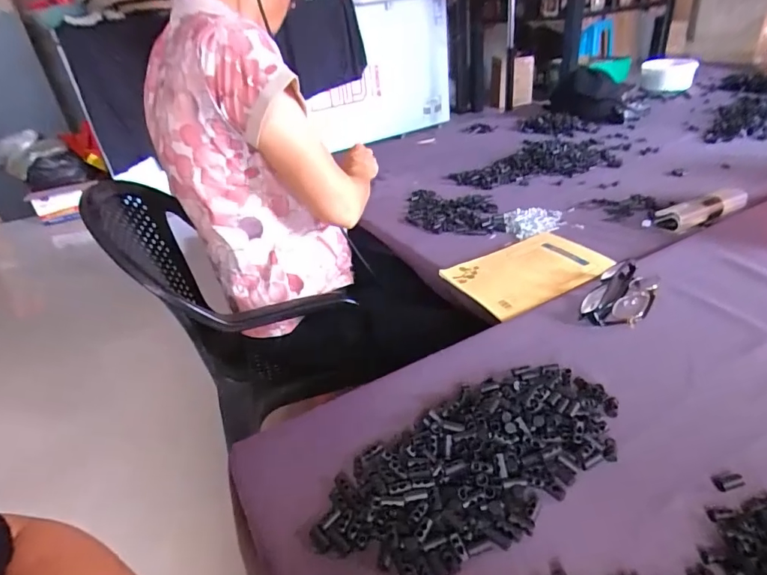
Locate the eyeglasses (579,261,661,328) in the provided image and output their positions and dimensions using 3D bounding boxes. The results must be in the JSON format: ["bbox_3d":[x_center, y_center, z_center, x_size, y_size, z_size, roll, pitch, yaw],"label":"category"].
[{"bbox_3d":[0.287,0.005,0.557,0.065,0.026,0.130,20,41,36],"label":"eyeglasses"}]

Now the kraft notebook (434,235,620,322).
[{"bbox_3d":[0.205,-0.023,0.654,0.207,0.012,0.143,-22,35,-22],"label":"kraft notebook"}]

